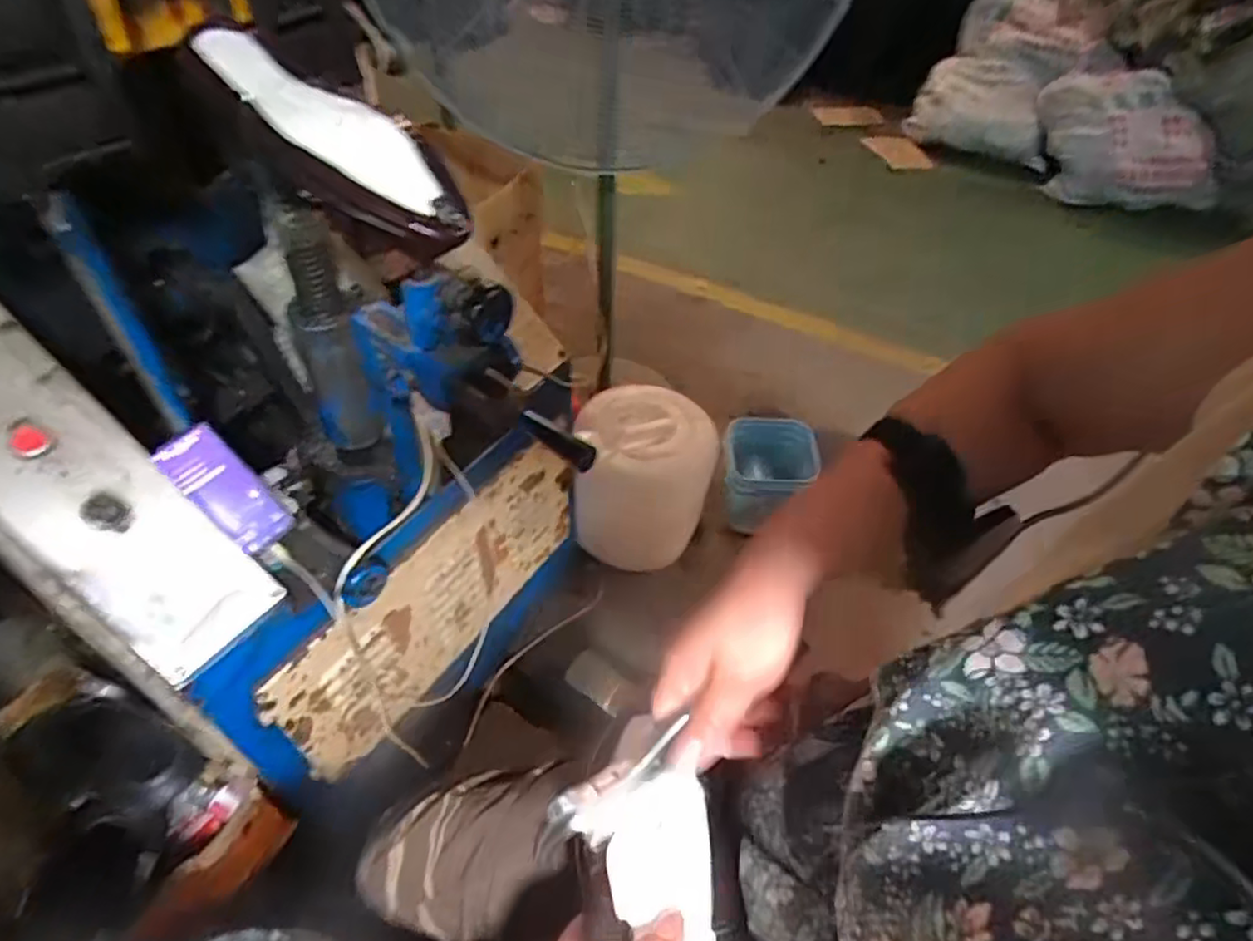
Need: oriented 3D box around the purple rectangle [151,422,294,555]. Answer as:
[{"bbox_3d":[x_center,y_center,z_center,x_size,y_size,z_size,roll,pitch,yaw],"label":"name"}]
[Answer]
[{"bbox_3d":[-0.462,0.022,0.773,0.156,0.022,0.067,51,51,-14],"label":"purple rectangle"}]

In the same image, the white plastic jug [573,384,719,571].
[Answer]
[{"bbox_3d":[0.042,0.022,1.465,0.291,0.290,0.295,2,46,0],"label":"white plastic jug"}]

